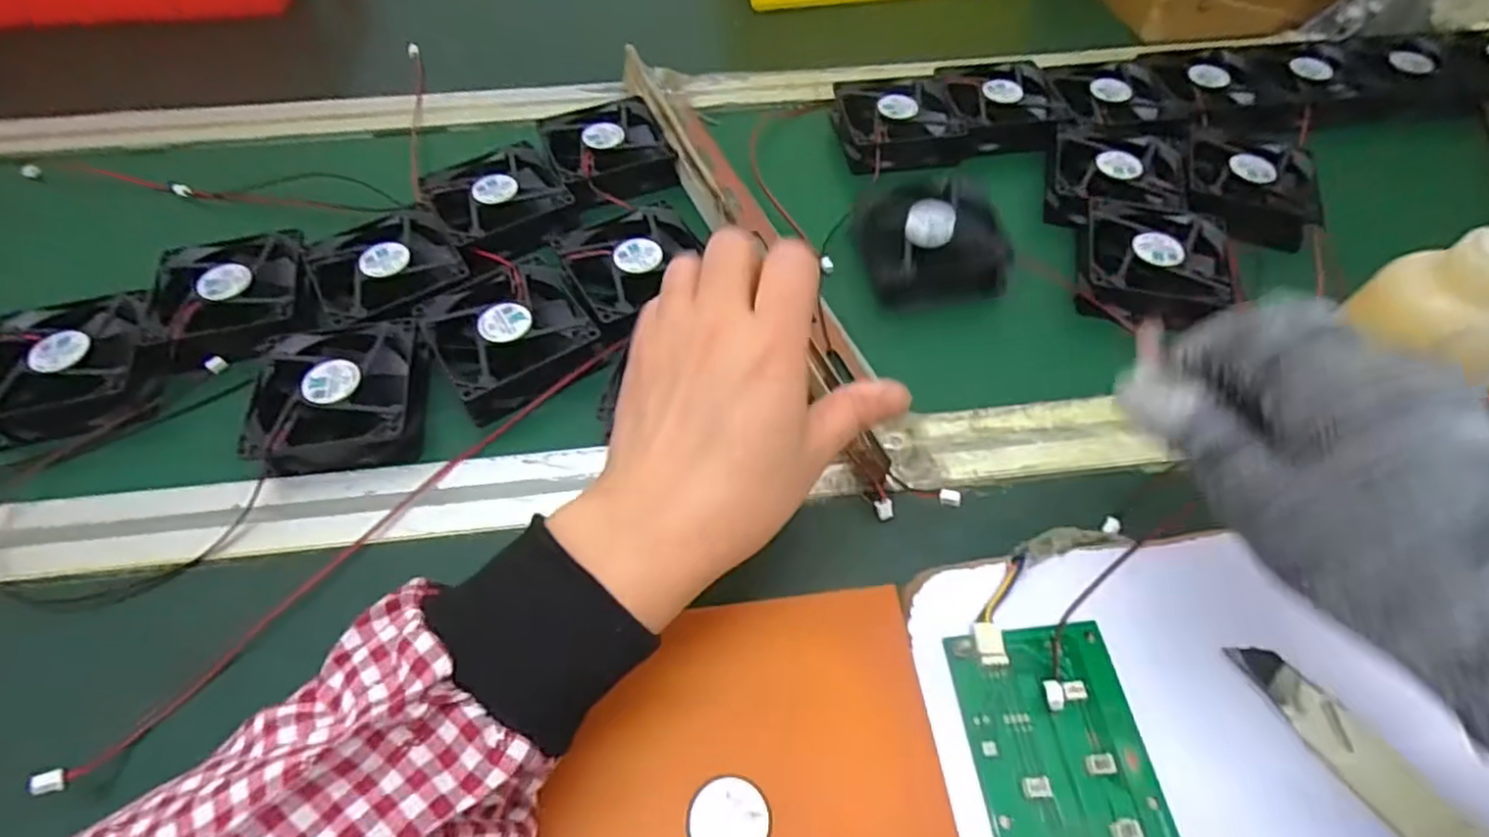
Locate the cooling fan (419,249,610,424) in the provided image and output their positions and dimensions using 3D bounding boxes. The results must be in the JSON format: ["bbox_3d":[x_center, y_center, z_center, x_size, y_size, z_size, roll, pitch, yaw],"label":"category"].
[{"bbox_3d":[-0.129,-0.049,0.407,0.083,0.023,0.087,-27,58,-18],"label":"cooling fan"}]

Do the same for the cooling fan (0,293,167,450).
[{"bbox_3d":[-0.366,-0.029,0.391,0.084,0.023,0.074,-12,55,-9],"label":"cooling fan"}]

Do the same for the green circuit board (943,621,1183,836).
[{"bbox_3d":[0.122,0.142,0.260,0.065,0.011,0.133,-5,54,-4],"label":"green circuit board"}]

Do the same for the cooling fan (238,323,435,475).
[{"bbox_3d":[-0.212,-0.013,0.382,0.081,0.023,0.082,-3,54,-2],"label":"cooling fan"}]

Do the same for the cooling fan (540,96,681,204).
[{"bbox_3d":[-0.095,-0.190,0.506,0.080,0.021,0.086,-18,56,-12],"label":"cooling fan"}]

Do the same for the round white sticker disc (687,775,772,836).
[{"bbox_3d":[-0.005,0.143,0.255,0.028,0.004,0.029,0,54,0],"label":"round white sticker disc"}]

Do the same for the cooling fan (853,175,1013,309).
[{"bbox_3d":[0.115,-0.115,0.447,0.083,0.029,0.077,-6,54,-4],"label":"cooling fan"}]

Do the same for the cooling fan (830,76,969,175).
[{"bbox_3d":[0.110,-0.215,0.521,0.084,0.025,0.081,-11,54,-8],"label":"cooling fan"}]

